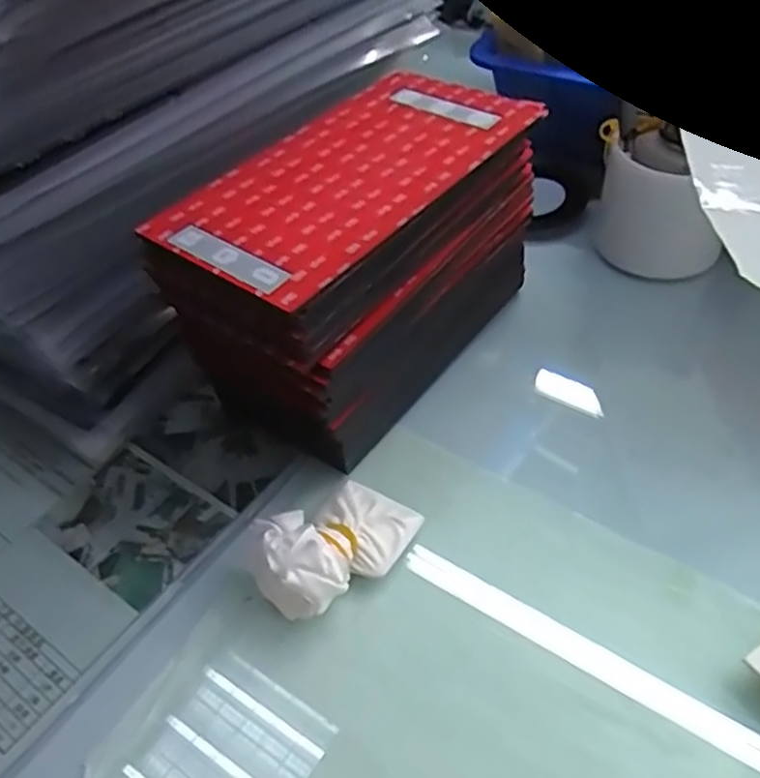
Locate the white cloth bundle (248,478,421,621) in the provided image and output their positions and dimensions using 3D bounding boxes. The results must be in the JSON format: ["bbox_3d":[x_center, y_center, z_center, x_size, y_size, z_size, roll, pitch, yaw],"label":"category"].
[{"bbox_3d":[-0.023,0.072,0.349,0.049,0.042,0.083,34,57,31],"label":"white cloth bundle"}]

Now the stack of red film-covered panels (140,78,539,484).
[{"bbox_3d":[-0.004,-0.067,0.411,0.104,0.137,0.209,28,55,28],"label":"stack of red film-covered panels"}]

